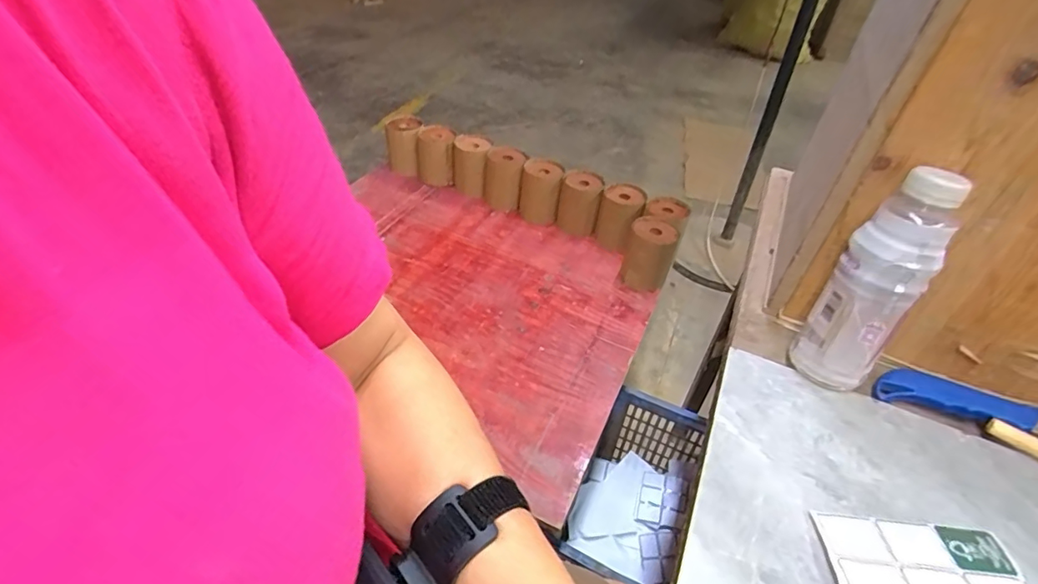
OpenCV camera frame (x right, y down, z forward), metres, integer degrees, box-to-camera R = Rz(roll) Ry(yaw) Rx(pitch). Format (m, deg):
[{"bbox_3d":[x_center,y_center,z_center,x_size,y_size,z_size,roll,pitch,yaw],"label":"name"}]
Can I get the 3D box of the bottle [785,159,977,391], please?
[{"bbox_3d":[0.298,-0.004,0.443,0.065,0.193,0.067,32,47,27],"label":"bottle"}]

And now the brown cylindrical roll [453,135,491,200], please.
[{"bbox_3d":[-0.103,-0.262,1.109,0.074,0.113,0.074,3,41,-3],"label":"brown cylindrical roll"}]

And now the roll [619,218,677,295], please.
[{"bbox_3d":[0.231,-0.061,0.940,0.083,0.102,0.074,15,42,10],"label":"roll"}]

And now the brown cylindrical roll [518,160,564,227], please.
[{"bbox_3d":[0.041,-0.199,1.059,0.078,0.109,0.073,3,41,-3],"label":"brown cylindrical roll"}]

